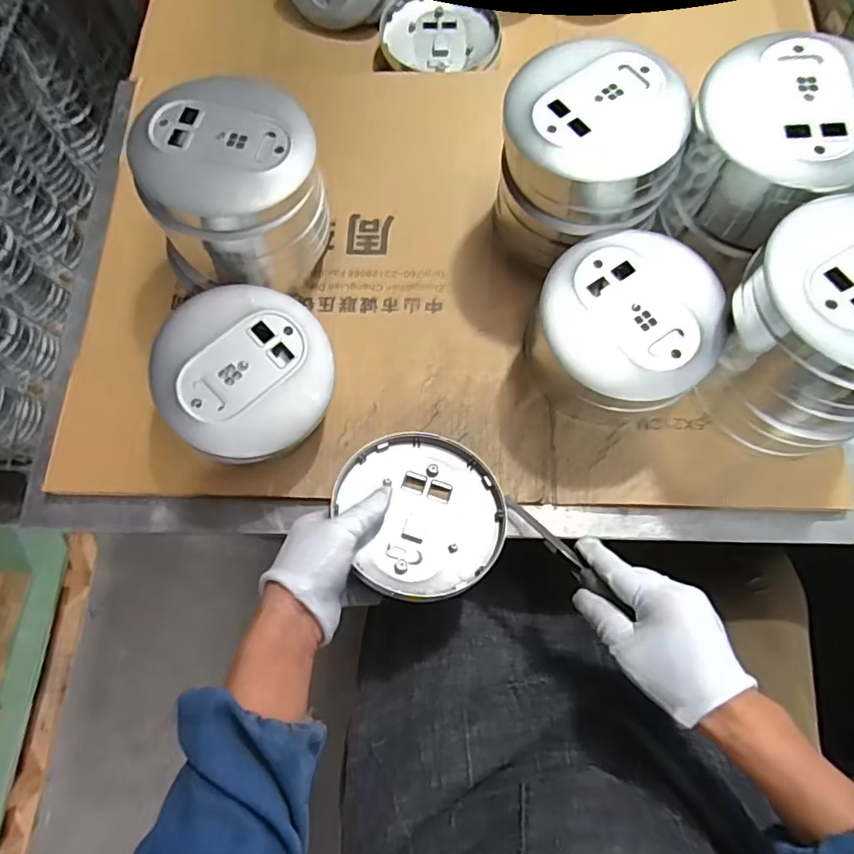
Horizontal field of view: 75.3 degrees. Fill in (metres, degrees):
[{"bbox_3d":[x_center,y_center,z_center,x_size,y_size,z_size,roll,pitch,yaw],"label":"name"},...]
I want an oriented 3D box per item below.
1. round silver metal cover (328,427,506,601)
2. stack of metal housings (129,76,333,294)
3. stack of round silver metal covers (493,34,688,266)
[{"bbox_3d":[-0.002,0.067,0.435,0.129,0.024,0.129,4,60,-7],"label":"round silver metal cover"},{"bbox_3d":[-0.153,-0.190,0.464,0.141,0.137,0.124,-10,73,-1],"label":"stack of metal housings"},{"bbox_3d":[0.127,-0.208,0.460,0.124,0.138,0.131,-38,76,-9],"label":"stack of round silver metal covers"}]

